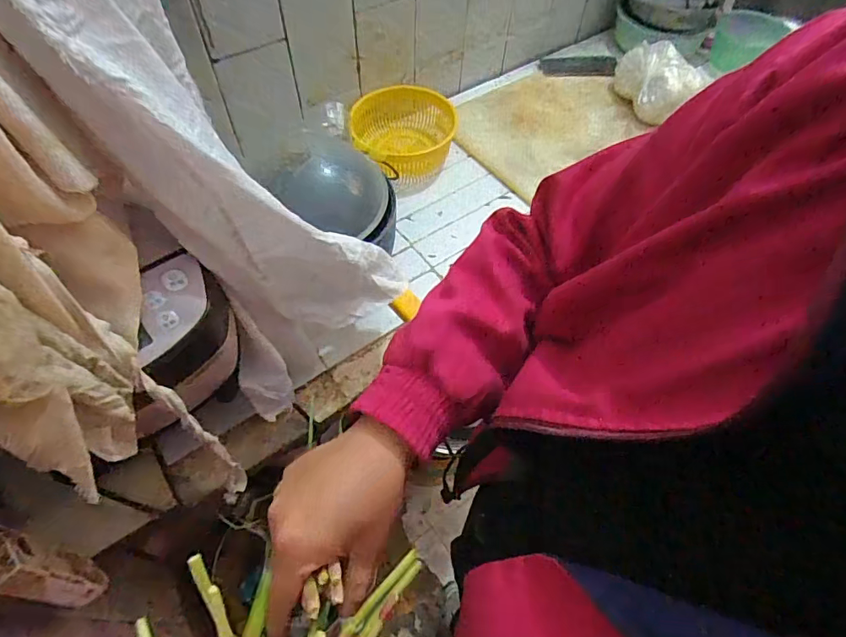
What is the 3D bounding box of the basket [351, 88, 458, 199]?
[{"bbox_3d":[-0.035,-0.338,0.957,0.200,0.122,0.199,0,56,-1],"label":"basket"}]

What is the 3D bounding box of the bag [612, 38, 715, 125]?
[{"bbox_3d":[0.499,-0.497,1.024,0.144,0.100,0.137,-7,56,-5],"label":"bag"}]

